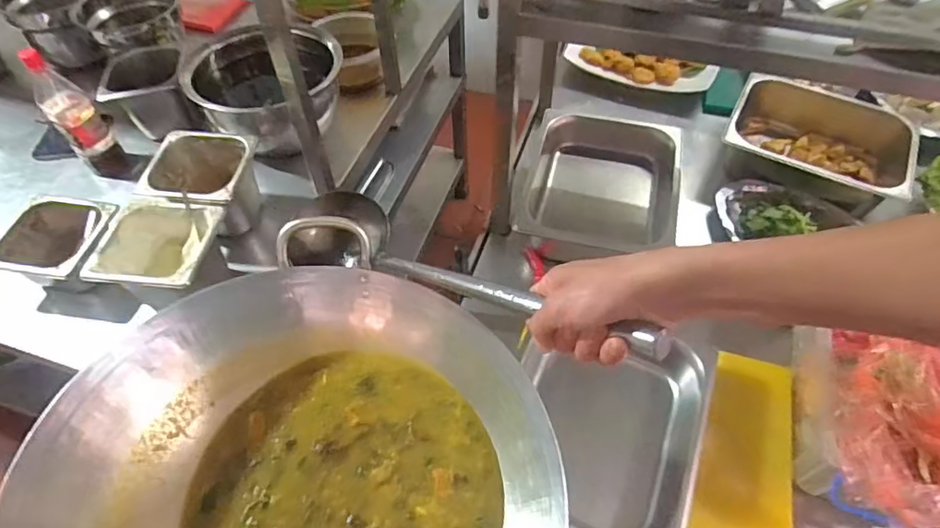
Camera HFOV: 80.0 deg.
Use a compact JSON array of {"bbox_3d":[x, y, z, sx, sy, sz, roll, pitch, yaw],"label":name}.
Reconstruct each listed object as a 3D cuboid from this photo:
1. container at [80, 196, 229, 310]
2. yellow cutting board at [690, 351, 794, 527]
[{"bbox_3d":[-0.495,-0.018,0.928,0.161,0.112,0.180,6,53,5],"label":"container"},{"bbox_3d":[0.382,0.268,0.772,0.118,0.025,0.280,11,71,9],"label":"yellow cutting board"}]

